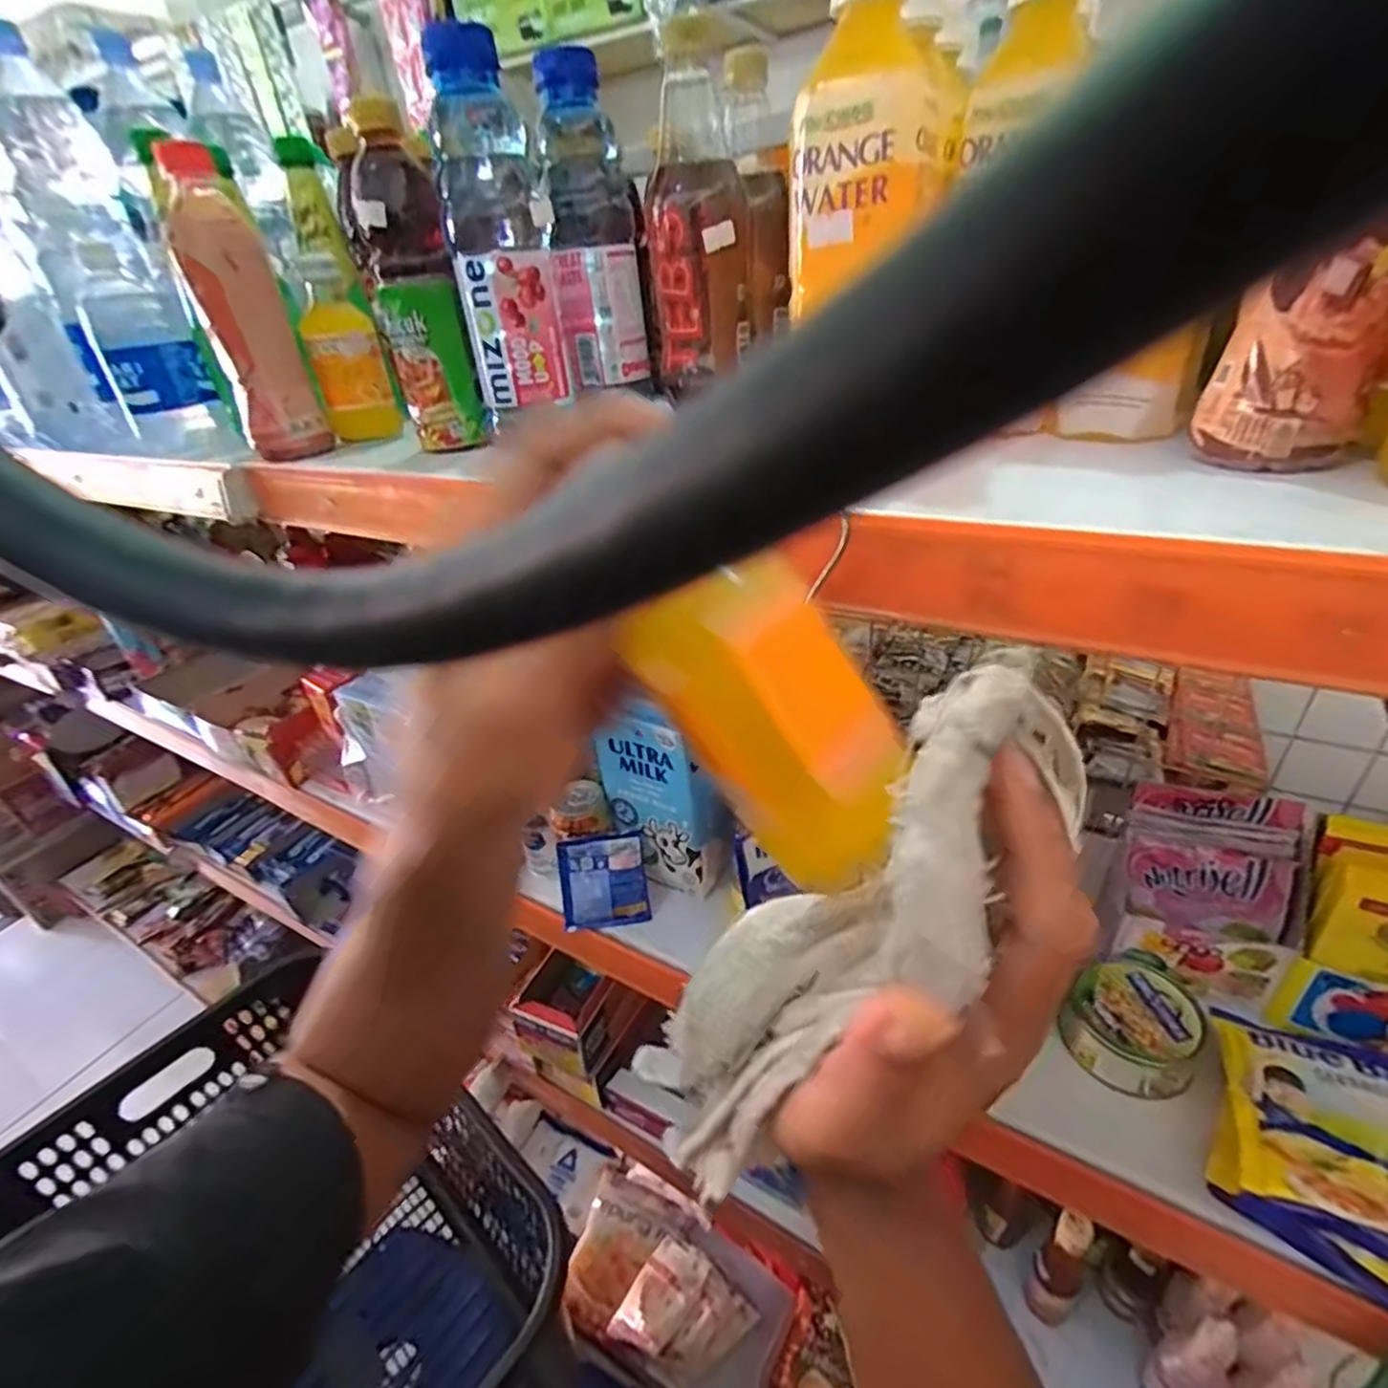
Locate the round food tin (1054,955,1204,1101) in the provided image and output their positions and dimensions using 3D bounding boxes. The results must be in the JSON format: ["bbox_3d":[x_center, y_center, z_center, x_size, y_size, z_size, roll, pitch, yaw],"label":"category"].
[{"bbox_3d":[0.297,0.224,0.458,0.086,0.029,0.072,-29,39,-29],"label":"round food tin"}]

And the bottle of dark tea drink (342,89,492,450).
[{"bbox_3d":[-0.178,-0.258,0.436,0.051,0.185,0.052,-18,35,-16],"label":"bottle of dark tea drink"}]

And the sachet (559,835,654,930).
[{"bbox_3d":[-0.077,0.163,0.590,0.074,0.080,0.007,-7,3,-10],"label":"sachet"}]

